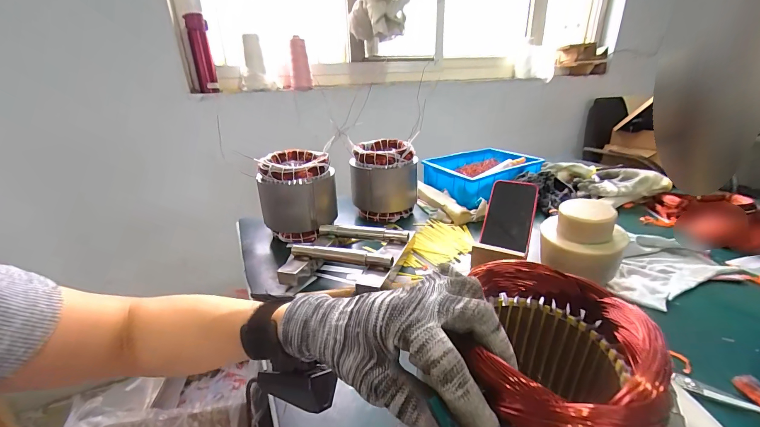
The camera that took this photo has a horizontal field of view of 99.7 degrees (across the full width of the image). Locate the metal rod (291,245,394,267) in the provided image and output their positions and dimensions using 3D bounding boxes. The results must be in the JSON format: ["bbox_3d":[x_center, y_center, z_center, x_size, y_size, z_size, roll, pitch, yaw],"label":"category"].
[{"bbox_3d":[-0.075,0.066,0.525,0.155,0.018,0.016,5,24,16],"label":"metal rod"}]

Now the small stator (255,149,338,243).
[{"bbox_3d":[-0.166,-0.042,0.679,0.142,0.158,0.132,2,24,11],"label":"small stator"}]

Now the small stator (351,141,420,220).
[{"bbox_3d":[0.013,-0.082,0.762,0.143,0.158,0.142,5,24,15],"label":"small stator"}]

